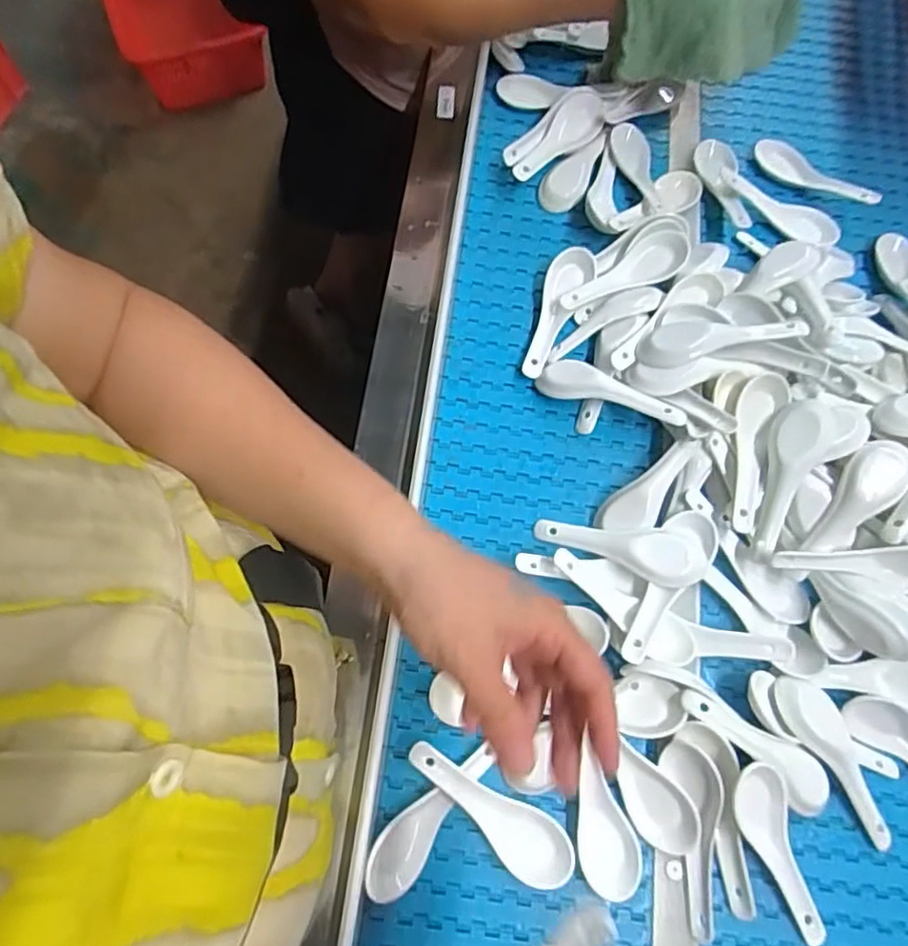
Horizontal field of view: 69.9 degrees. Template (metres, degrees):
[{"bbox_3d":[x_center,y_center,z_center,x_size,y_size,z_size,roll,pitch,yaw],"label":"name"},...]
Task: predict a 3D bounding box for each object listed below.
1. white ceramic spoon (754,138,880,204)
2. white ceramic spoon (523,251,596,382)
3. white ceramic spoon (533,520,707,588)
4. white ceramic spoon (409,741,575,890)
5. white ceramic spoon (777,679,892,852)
[{"bbox_3d":[0.347,-0.288,0.622,0.120,0.017,0.026,35,73,11],"label":"white ceramic spoon"},{"bbox_3d":[0.091,-0.137,0.561,0.038,0.022,0.126,16,71,5],"label":"white ceramic spoon"},{"bbox_3d":[0.122,0.056,0.486,0.124,0.018,0.037,11,70,16],"label":"white ceramic spoon"},{"bbox_3d":[0.022,0.227,0.428,0.124,0.028,0.041,29,72,9],"label":"white ceramic spoon"},{"bbox_3d":[0.267,0.201,0.454,0.039,0.024,0.120,-26,73,-10],"label":"white ceramic spoon"}]

